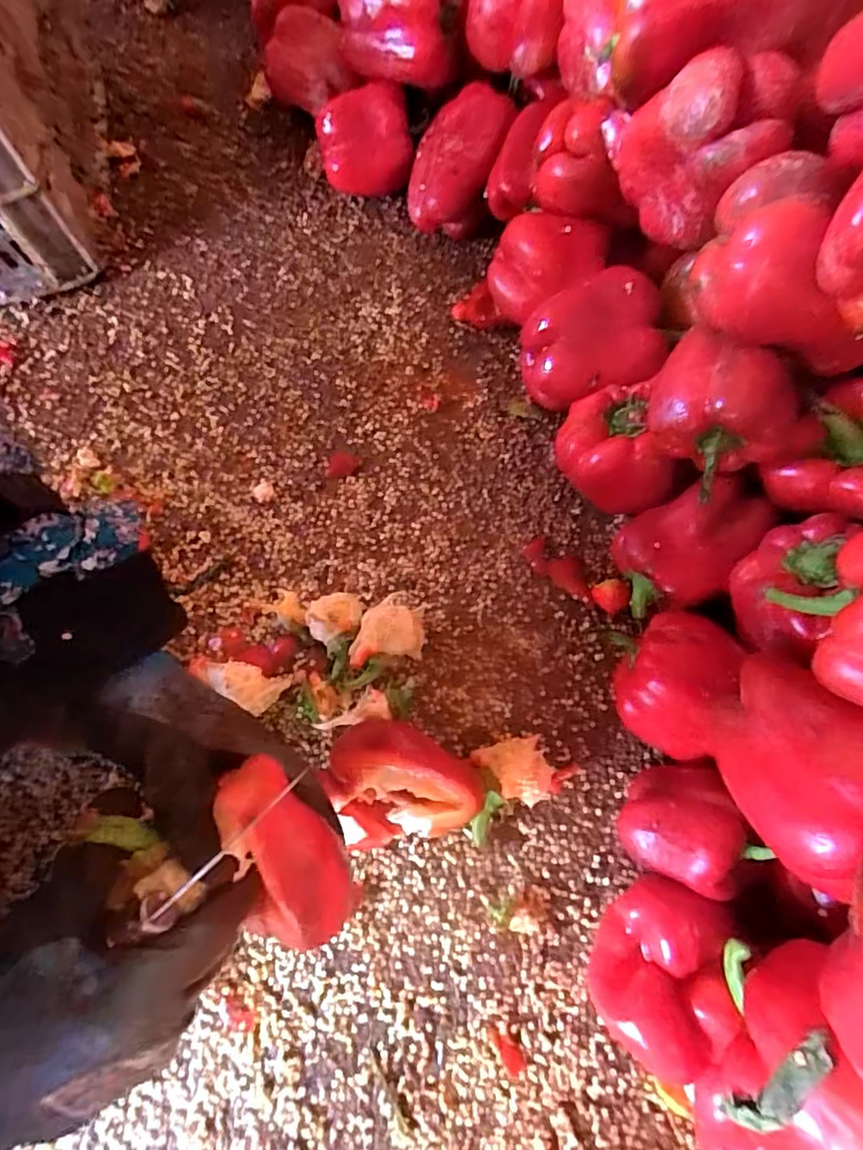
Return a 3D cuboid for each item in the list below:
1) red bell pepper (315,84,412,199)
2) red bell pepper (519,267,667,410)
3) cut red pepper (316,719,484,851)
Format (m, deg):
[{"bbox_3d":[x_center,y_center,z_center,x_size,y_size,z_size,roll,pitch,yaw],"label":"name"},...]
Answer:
[{"bbox_3d":[-0.066,-0.422,0.569,0.087,0.073,0.057,-9,72,-1],"label":"red bell pepper"},{"bbox_3d":[0.129,-0.180,0.470,0.100,0.092,0.085,-5,72,0],"label":"red bell pepper"},{"bbox_3d":[-0.018,0.137,0.389,0.094,0.062,0.076,-11,72,-2],"label":"cut red pepper"}]

